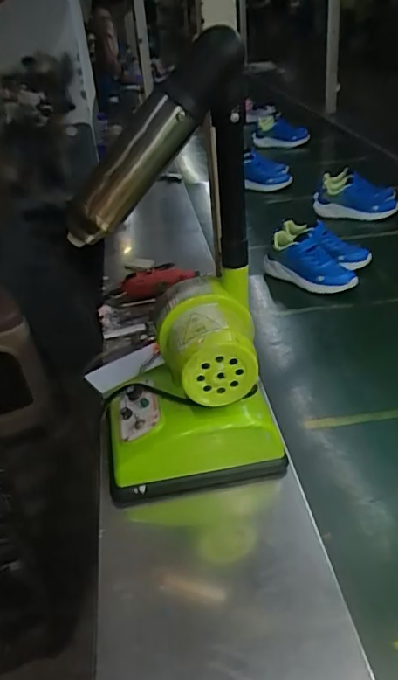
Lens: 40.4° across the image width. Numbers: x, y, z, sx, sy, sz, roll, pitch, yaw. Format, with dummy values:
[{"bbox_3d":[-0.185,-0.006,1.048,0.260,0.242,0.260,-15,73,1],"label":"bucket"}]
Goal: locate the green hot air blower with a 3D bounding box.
[{"bbox_3d":[-0.030,-0.042,0.659,0.231,0.514,0.177,-12,33,-13],"label":"green hot air blower"}]

